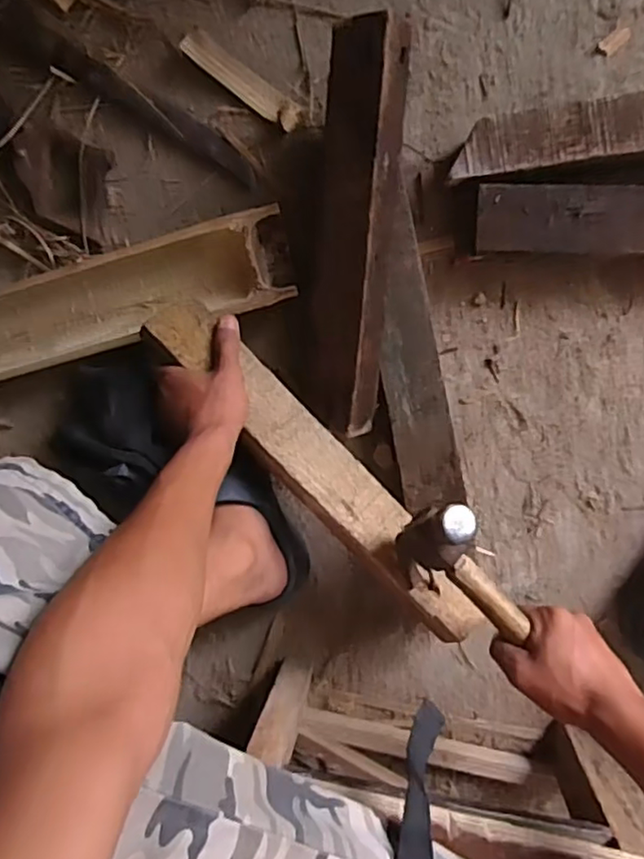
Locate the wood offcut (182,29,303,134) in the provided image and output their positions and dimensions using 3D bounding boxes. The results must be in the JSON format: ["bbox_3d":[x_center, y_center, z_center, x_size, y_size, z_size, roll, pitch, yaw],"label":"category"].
[{"bbox_3d":[-0.083,-0.361,0.655,0.146,0.022,0.028,41,99,1],"label":"wood offcut"}]

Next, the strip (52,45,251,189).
[{"bbox_3d":[-0.176,-0.334,0.669,0.251,0.009,0.030,32,99,3],"label":"strip"}]

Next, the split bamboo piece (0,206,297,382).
[{"bbox_3d":[-0.304,-0.111,0.661,0.553,0.065,0.100,-13,94,8],"label":"split bamboo piece"}]

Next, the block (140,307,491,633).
[{"bbox_3d":[-0.002,0.040,0.580,0.068,0.034,0.403,-43,90,9],"label":"block"}]

